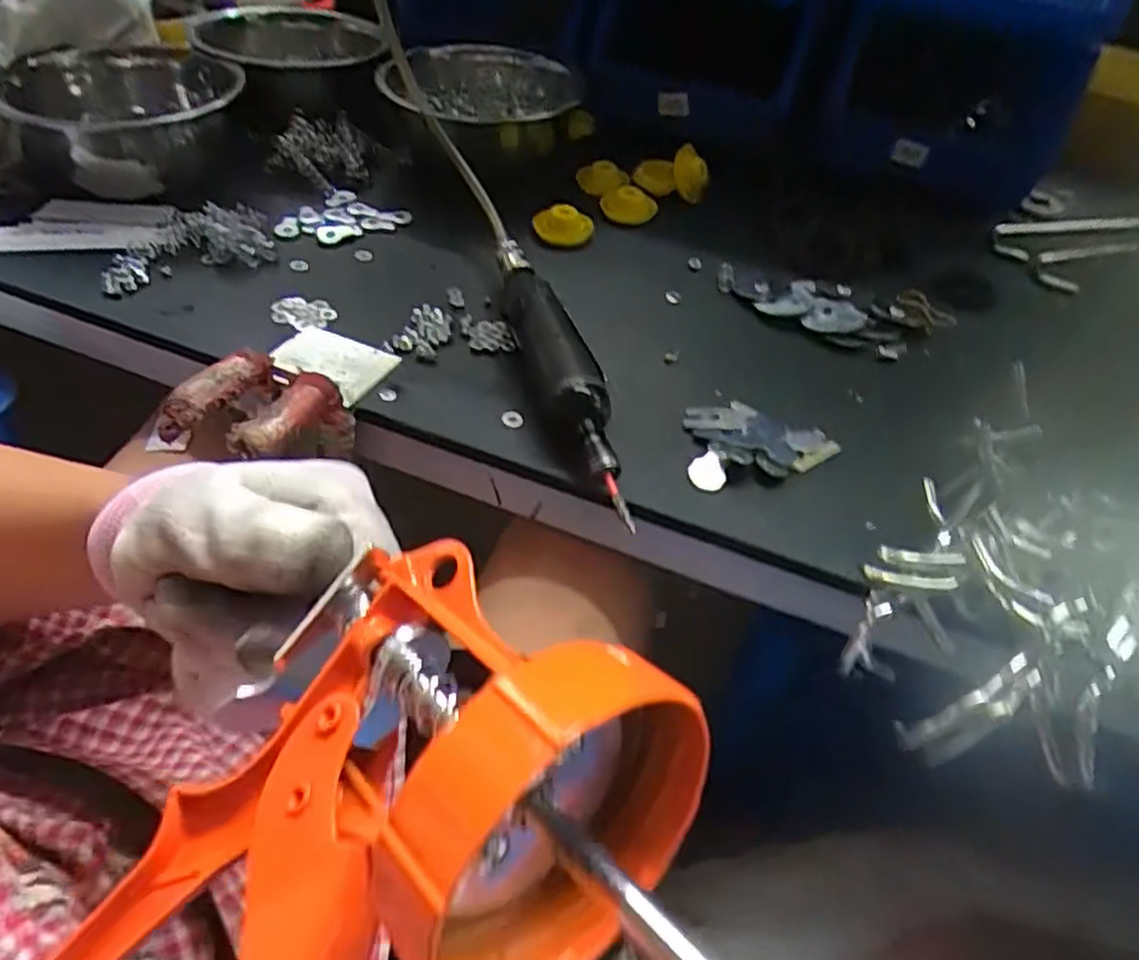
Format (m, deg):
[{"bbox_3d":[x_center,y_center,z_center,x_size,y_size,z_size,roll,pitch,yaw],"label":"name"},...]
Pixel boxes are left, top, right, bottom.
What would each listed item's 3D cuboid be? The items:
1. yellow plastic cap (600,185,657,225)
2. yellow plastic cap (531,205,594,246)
[{"bbox_3d":[0.049,-0.230,0.616,0.048,0.029,0.015,-2,47,-6],"label":"yellow plastic cap"},{"bbox_3d":[-0.005,-0.211,0.609,0.049,0.036,0.023,-2,47,-6],"label":"yellow plastic cap"}]

